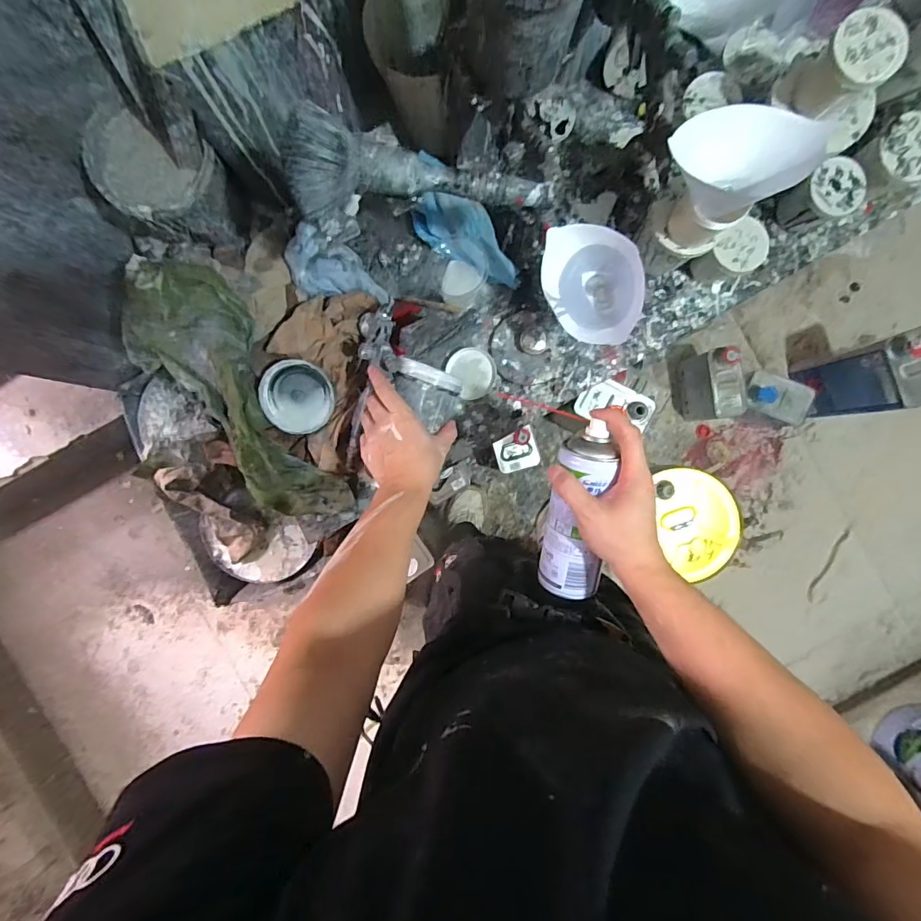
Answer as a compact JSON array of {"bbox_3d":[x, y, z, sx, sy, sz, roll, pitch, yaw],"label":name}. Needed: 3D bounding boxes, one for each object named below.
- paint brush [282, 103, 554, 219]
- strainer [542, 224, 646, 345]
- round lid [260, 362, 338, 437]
[{"bbox_3d":[-0.033,-0.255,0.427,0.241,0.075,0.067,-3,92,-16],"label":"paint brush"},{"bbox_3d":[0.164,-0.211,0.571,0.108,0.100,0.134,-3,103,23],"label":"strainer"},{"bbox_3d":[-0.224,-0.086,0.645,0.094,0.027,0.095,0,92,4],"label":"round lid"}]

